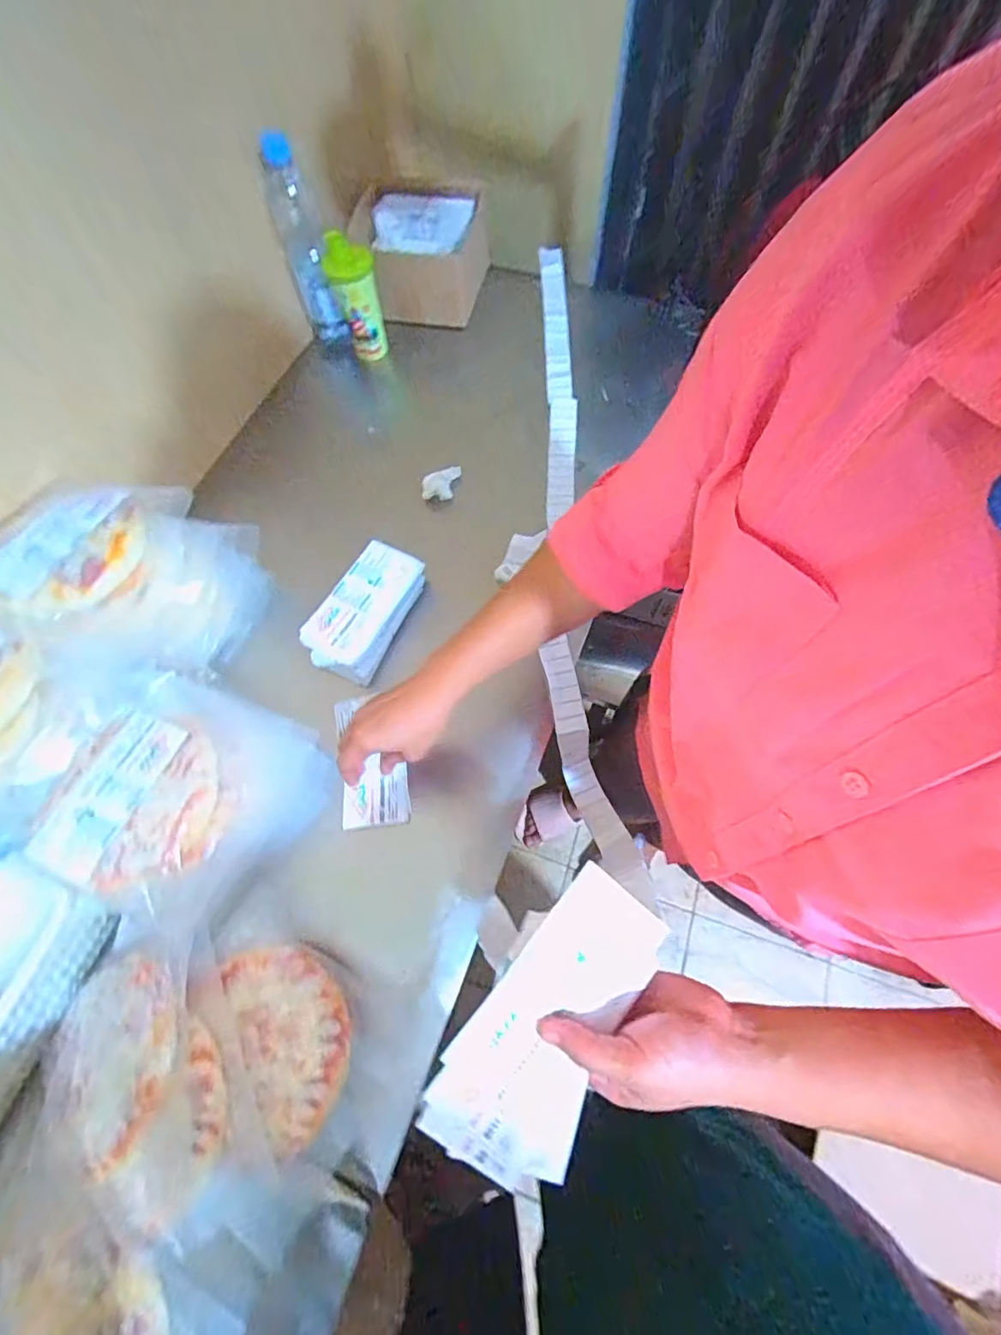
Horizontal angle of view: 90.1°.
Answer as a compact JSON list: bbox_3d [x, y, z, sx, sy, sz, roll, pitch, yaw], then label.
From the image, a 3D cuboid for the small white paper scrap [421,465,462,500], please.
[{"bbox_3d":[-0.081,-0.252,0.689,0.056,0.042,0.009,-19,47,-19],"label":"small white paper scrap"}]

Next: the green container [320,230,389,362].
[{"bbox_3d":[-0.212,-0.547,0.746,0.068,0.160,0.072,-17,68,-6],"label":"green container"}]

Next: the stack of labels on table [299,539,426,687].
[{"bbox_3d":[-0.160,-0.071,0.597,0.079,0.048,0.168,23,69,10],"label":"stack of labels on table"}]

